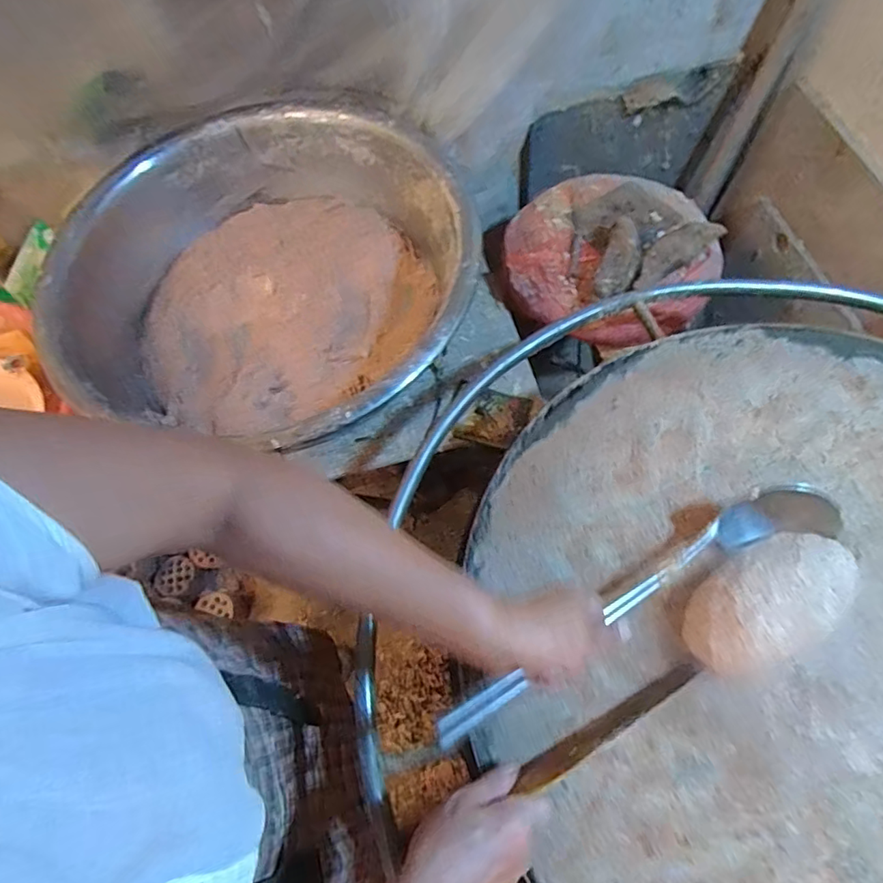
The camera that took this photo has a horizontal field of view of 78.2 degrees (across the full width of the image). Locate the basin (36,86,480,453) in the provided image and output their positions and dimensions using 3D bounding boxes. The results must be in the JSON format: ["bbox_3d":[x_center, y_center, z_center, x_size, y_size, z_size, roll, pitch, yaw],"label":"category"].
[{"bbox_3d":[-0.264,-0.250,0.843,0.632,0.186,0.568,14,66,9],"label":"basin"}]

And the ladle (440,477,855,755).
[{"bbox_3d":[0.172,0.135,0.449,0.397,0.048,0.059,-25,66,-17],"label":"ladle"}]

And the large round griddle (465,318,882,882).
[{"bbox_3d":[0.333,0.163,0.463,0.601,0.027,0.603,-1,65,3],"label":"large round griddle"}]

